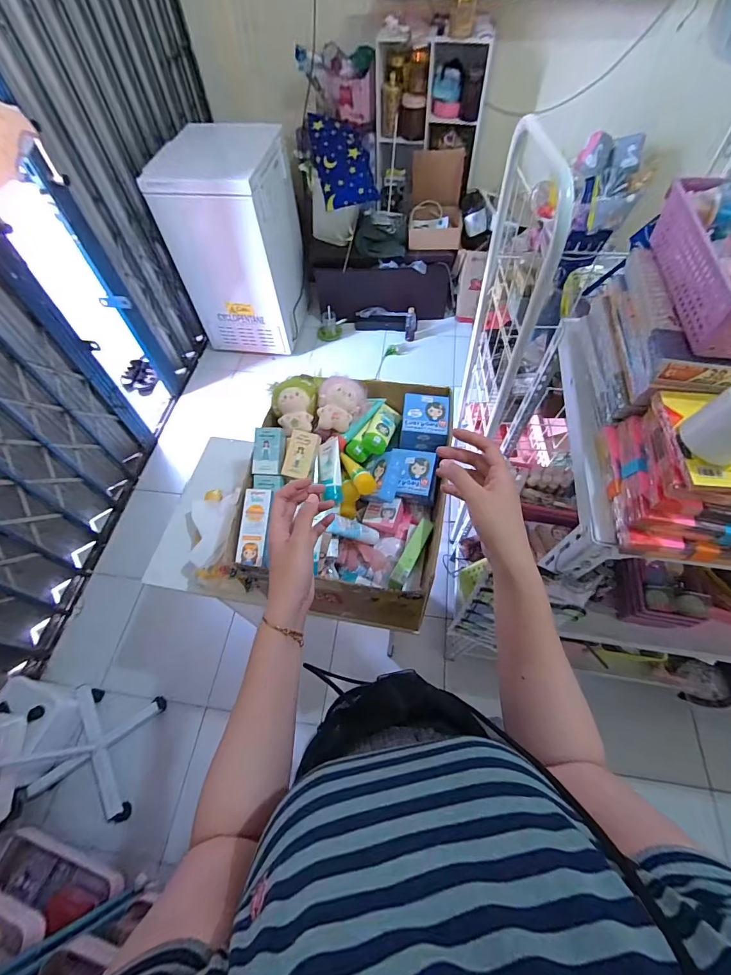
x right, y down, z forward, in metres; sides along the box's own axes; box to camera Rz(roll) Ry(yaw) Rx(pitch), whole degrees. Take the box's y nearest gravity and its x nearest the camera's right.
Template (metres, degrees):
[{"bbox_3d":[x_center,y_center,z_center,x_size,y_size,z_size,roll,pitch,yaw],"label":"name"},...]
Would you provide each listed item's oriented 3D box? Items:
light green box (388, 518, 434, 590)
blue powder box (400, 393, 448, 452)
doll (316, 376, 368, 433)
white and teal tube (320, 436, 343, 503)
[{"bbox_3d":[0.077,0.105,0.651,0.025,0.016,0.135,24,63,16],"label":"light green box"},{"bbox_3d":[0.112,-0.124,0.752,0.087,0.056,0.099,6,59,6],"label":"blue powder box"},{"bbox_3d":[-0.044,-0.156,0.730,0.091,0.050,0.100,-1,59,2],"label":"doll"},{"bbox_3d":[-0.062,-0.031,0.705,0.038,0.030,0.112,-6,77,-1],"label":"white and teal tube"}]

